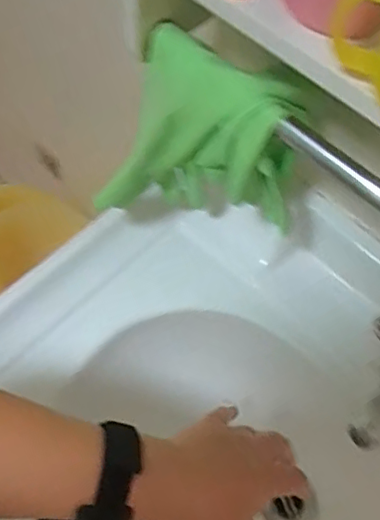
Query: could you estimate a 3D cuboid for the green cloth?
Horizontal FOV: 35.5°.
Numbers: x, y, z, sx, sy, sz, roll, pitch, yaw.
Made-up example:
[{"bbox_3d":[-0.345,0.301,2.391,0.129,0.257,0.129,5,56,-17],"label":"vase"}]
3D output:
[{"bbox_3d":[0.010,-0.101,0.499,0.168,0.167,0.073,9,62,4],"label":"green cloth"}]

